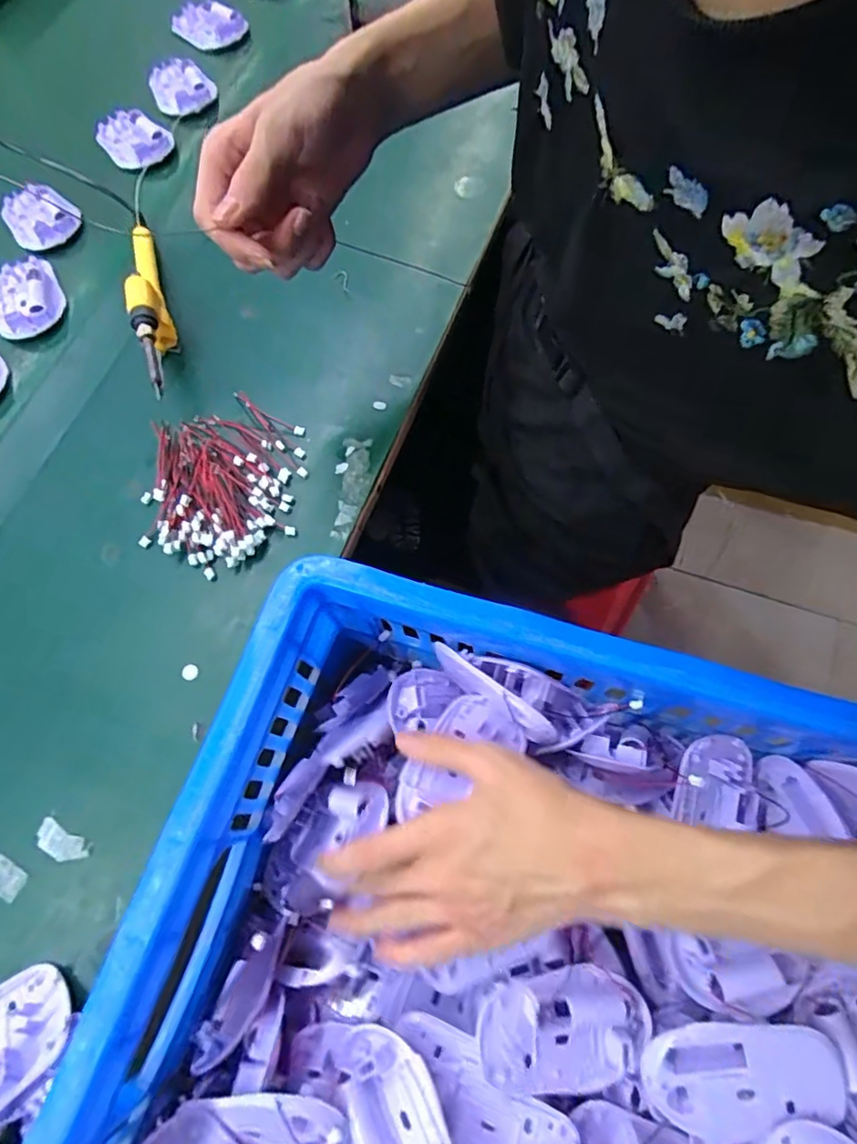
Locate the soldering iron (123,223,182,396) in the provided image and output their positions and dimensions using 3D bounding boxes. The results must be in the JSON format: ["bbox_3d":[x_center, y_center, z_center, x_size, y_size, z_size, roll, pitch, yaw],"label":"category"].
[{"bbox_3d":[-0.223,-0.213,0.476,0.022,0.058,0.200,-19,69,-6],"label":"soldering iron"}]

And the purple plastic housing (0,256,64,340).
[{"bbox_3d":[-0.365,-0.248,0.533,0.060,0.018,0.088,-24,69,-8],"label":"purple plastic housing"}]

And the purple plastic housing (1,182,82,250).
[{"bbox_3d":[-0.377,-0.343,0.564,0.084,0.017,0.058,38,74,16],"label":"purple plastic housing"}]

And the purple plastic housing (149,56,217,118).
[{"bbox_3d":[-0.263,-0.515,0.627,0.053,0.026,0.089,-37,71,-12],"label":"purple plastic housing"}]

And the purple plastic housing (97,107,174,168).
[{"bbox_3d":[-0.303,-0.441,0.596,0.083,0.025,0.053,35,73,15],"label":"purple plastic housing"}]

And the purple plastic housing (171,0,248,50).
[{"bbox_3d":[-0.248,-0.612,0.652,0.084,0.024,0.047,33,73,14],"label":"purple plastic housing"}]

